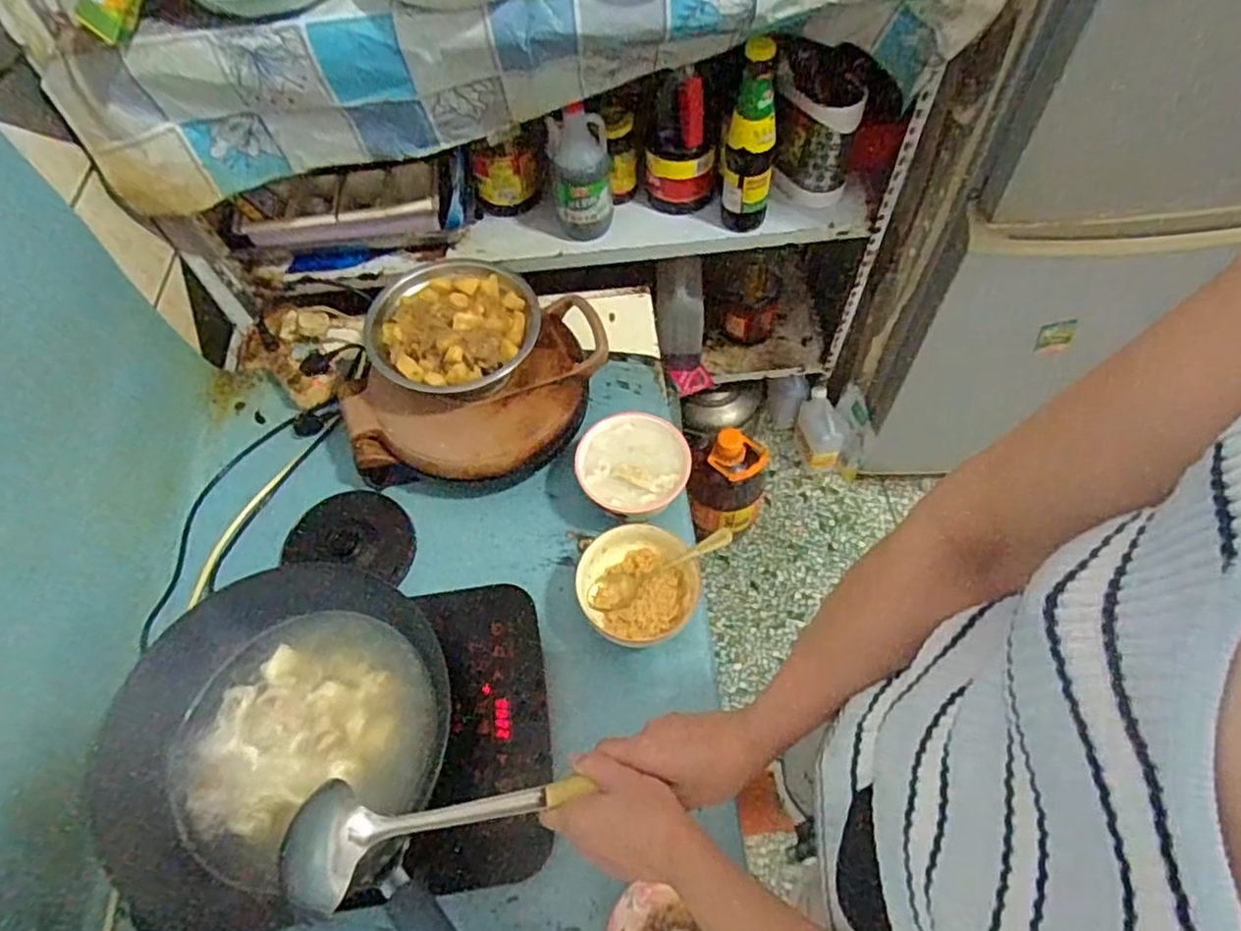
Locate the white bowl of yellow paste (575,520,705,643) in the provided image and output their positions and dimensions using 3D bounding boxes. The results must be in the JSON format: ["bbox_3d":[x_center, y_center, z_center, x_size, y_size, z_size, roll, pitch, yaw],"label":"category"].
[{"bbox_3d":[0.019,0.141,0.807,0.131,0.057,0.131,-2,60,3],"label":"white bowl of yellow paste"}]

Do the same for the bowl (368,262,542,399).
[{"bbox_3d":[-0.207,-0.170,0.866,0.210,0.070,0.191,-2,60,3],"label":"bowl"}]

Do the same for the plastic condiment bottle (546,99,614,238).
[{"bbox_3d":[-0.058,-0.417,1.009,0.086,0.181,0.072,0,60,4],"label":"plastic condiment bottle"}]

